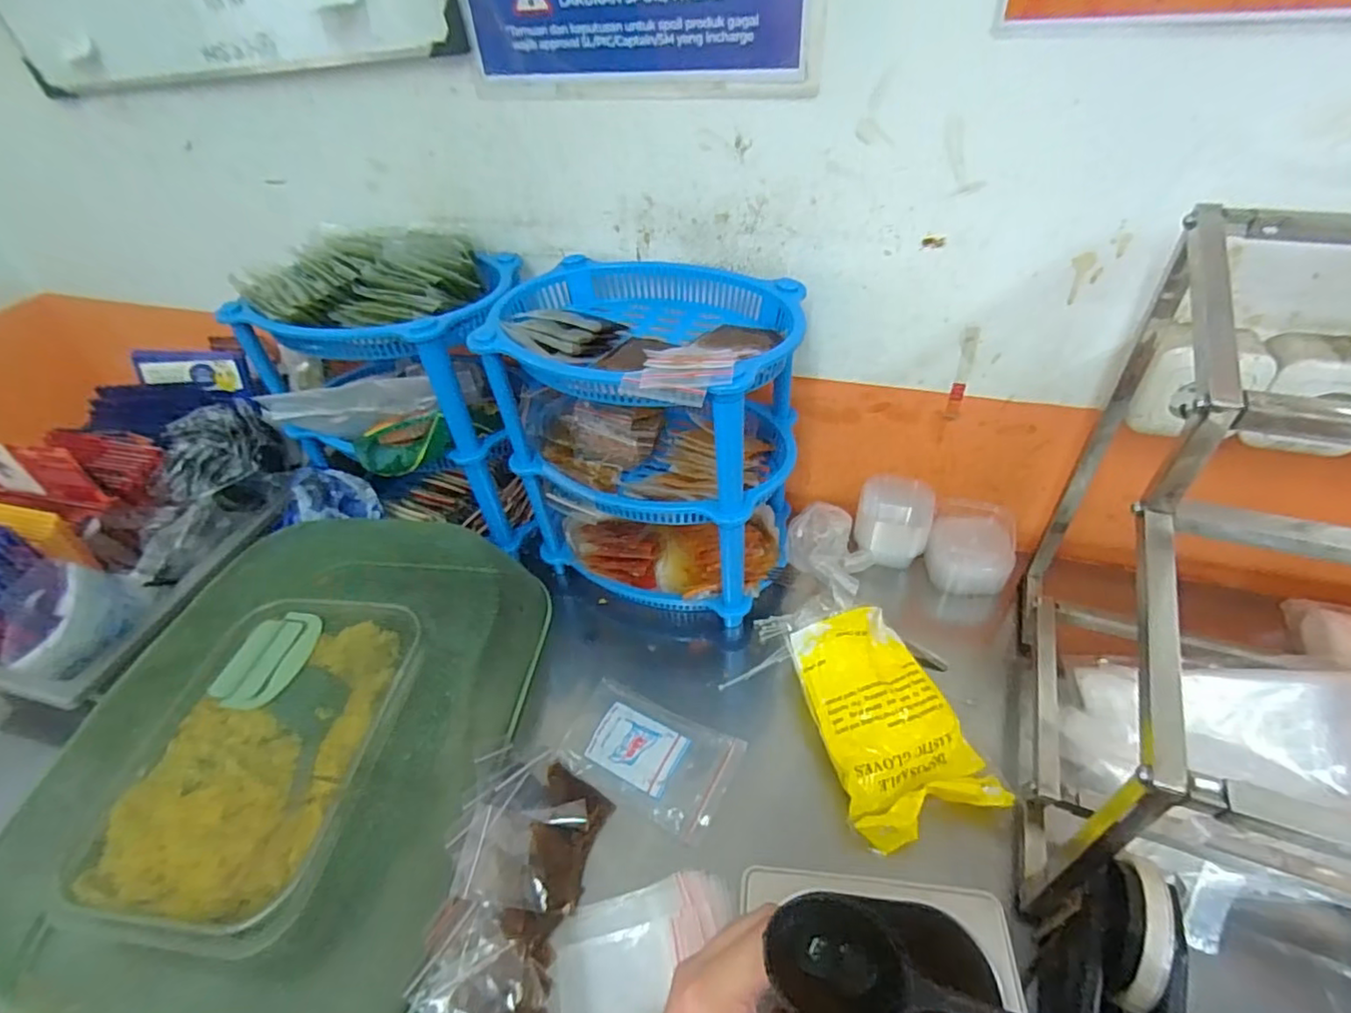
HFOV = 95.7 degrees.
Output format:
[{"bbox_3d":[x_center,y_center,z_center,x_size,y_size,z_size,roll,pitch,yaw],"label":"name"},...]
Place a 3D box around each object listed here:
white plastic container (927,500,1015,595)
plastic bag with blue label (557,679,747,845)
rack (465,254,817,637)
[{"bbox_3d":[0.324,0.045,0.672,0.086,0.069,0.070,10,45,17],"label":"white plastic container"},{"bbox_3d":[-0.025,0.224,0.561,0.149,0.020,0.095,19,48,25],"label":"plastic bag with blue label"},{"bbox_3d":[-0.024,-0.060,0.641,0.282,0.307,0.192,15,47,22],"label":"rack"}]

